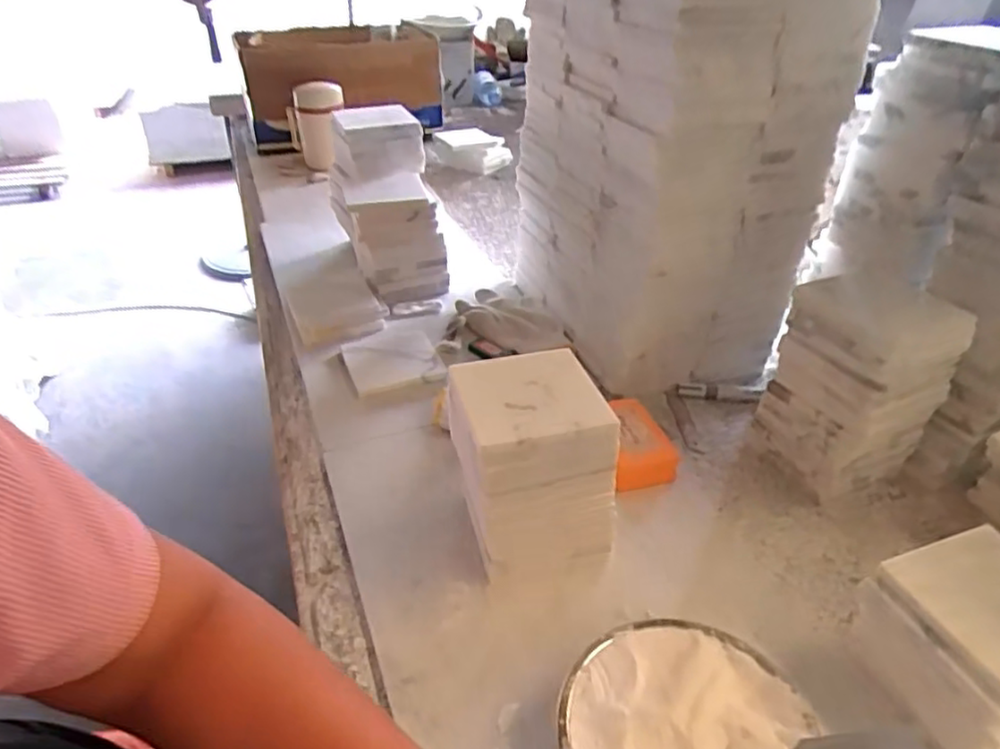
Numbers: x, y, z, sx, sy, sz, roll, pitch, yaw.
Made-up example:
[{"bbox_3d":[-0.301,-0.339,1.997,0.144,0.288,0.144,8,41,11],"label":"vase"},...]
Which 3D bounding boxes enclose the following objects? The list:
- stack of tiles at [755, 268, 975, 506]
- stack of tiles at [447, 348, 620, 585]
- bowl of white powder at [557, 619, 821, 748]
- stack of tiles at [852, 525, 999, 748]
[{"bbox_3d":[0.318,0.008,0.609,0.102,0.172,0.104,-16,40,-21],"label":"stack of tiles"},{"bbox_3d":[0.023,0.071,0.533,0.119,0.145,0.117,-4,37,-7],"label":"stack of tiles"},{"bbox_3d":[0.112,0.223,0.403,0.145,0.049,0.145,1,37,-1],"label":"bowl of white powder"},{"bbox_3d":[0.305,0.178,0.436,0.124,0.078,0.114,-11,39,-16],"label":"stack of tiles"}]

